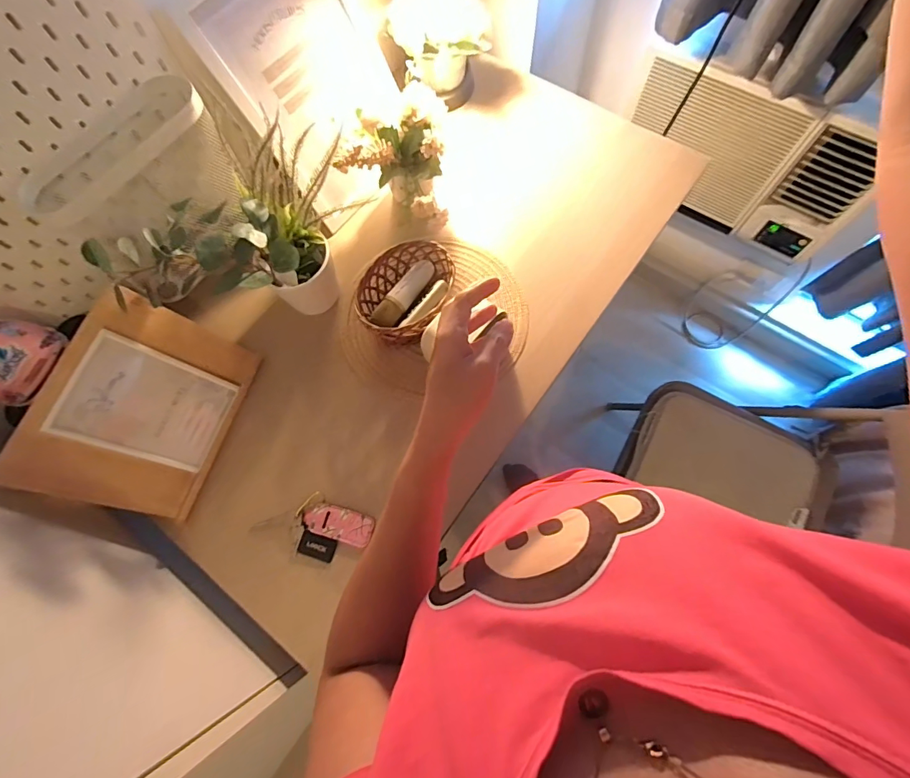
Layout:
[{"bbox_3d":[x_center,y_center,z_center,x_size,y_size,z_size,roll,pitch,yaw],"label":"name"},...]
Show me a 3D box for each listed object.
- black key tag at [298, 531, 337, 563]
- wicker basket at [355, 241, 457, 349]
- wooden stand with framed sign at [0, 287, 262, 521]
[{"bbox_3d":[-0.187,0.215,0.591,0.049,0.006,0.031,15,73,8],"label":"black key tag"},{"bbox_3d":[-0.071,-0.138,0.648,0.129,0.068,0.162,30,76,12],"label":"wicker basket"},{"bbox_3d":[-0.409,0.023,0.578,0.045,0.207,0.260,-2,64,41],"label":"wooden stand with framed sign"}]

